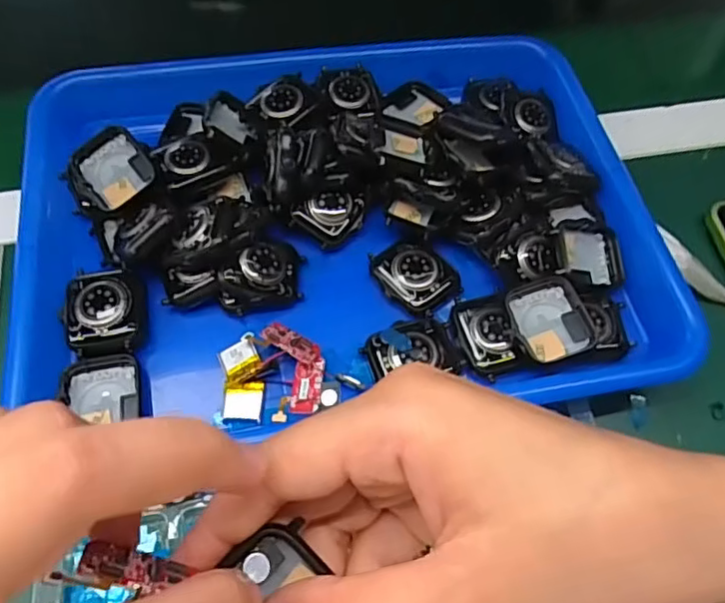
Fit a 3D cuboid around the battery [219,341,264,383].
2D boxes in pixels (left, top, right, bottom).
[{"bbox_3d":[-0.059,0.029,0.288,0.018,0.004,0.019,-25,62,-8],"label":"battery"}]

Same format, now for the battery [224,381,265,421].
[{"bbox_3d":[-0.056,0.047,0.284,0.018,0.004,0.018,-3,61,-3],"label":"battery"}]

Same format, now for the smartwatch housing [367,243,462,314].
[{"bbox_3d":[0.029,-0.015,0.315,0.036,0.008,0.043,-34,67,-19],"label":"smartwatch housing"}]

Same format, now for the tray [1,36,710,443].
[{"bbox_3d":[-0.016,-0.049,0.327,0.319,0.046,0.247,-8,62,-6],"label":"tray"}]

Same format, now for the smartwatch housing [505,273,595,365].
[{"bbox_3d":[0.092,0.009,0.298,0.037,0.012,0.041,-14,62,-10],"label":"smartwatch housing"}]

